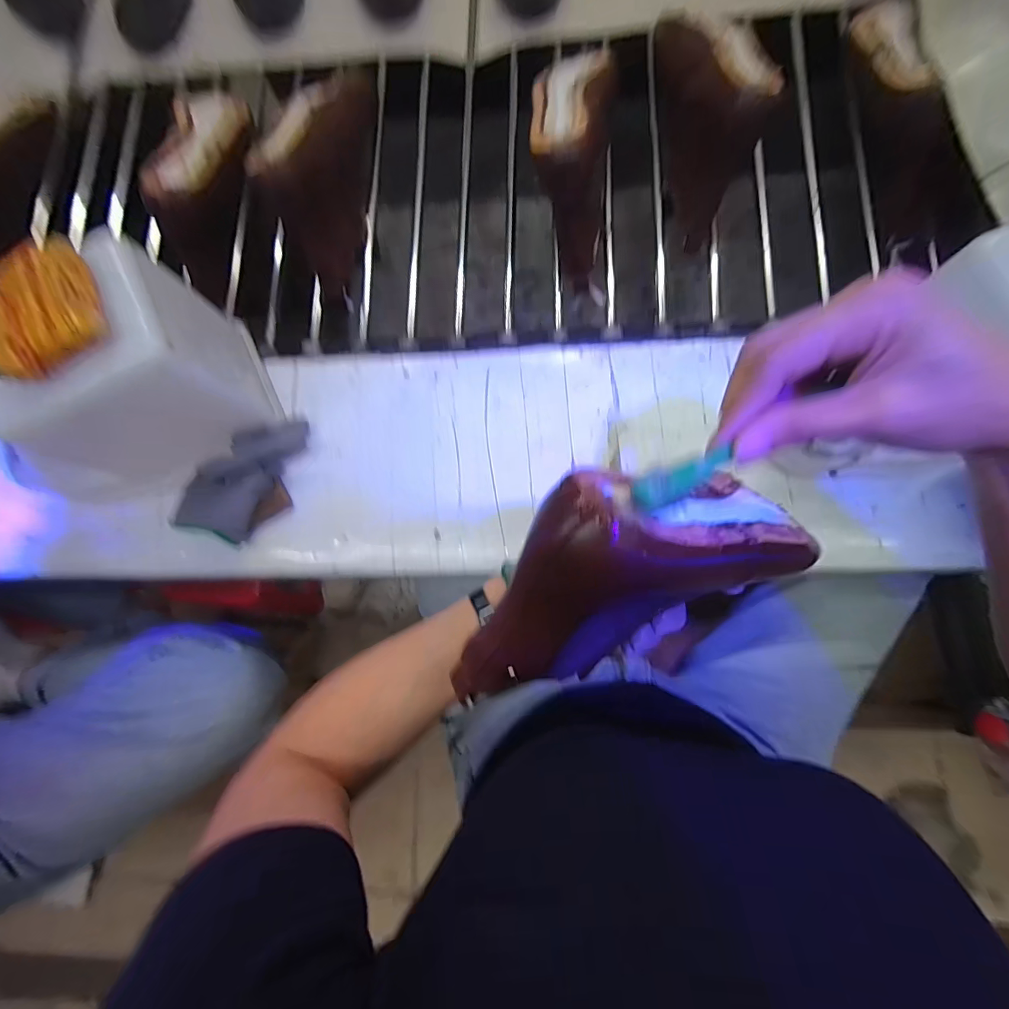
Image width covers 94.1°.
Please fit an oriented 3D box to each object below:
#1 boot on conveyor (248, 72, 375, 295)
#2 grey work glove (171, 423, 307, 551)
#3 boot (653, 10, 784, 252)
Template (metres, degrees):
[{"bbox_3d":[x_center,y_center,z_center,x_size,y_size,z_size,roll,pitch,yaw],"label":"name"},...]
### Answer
[{"bbox_3d":[-0.215,-0.393,0.539,0.091,0.117,0.271,2,80,6],"label":"boot on conveyor"},{"bbox_3d":[-0.259,-0.029,0.478,0.079,0.034,0.137,25,84,8],"label":"grey work glove"},{"bbox_3d":[0.228,-0.444,0.514,0.085,0.110,0.264,-4,81,4],"label":"boot"}]

